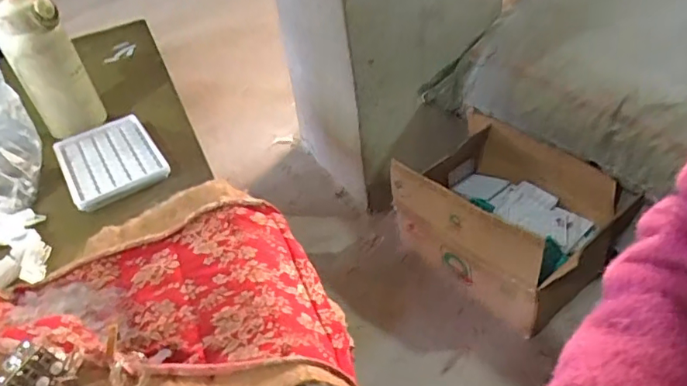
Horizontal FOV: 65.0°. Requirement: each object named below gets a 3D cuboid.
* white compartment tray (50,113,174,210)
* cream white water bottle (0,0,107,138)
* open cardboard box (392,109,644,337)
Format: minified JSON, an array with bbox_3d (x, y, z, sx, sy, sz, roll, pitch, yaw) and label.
[{"bbox_3d":[-0.257,-0.039,0.590,0.096,0.011,0.144,-27,42,-20],"label":"white compartment tray"},{"bbox_3d":[-0.332,-0.144,0.611,0.055,0.154,0.061,10,43,22],"label":"cream white water bottle"},{"bbox_3d":[0.370,0.038,1.223,0.325,0.251,0.463,-33,45,-27],"label":"open cardboard box"}]

